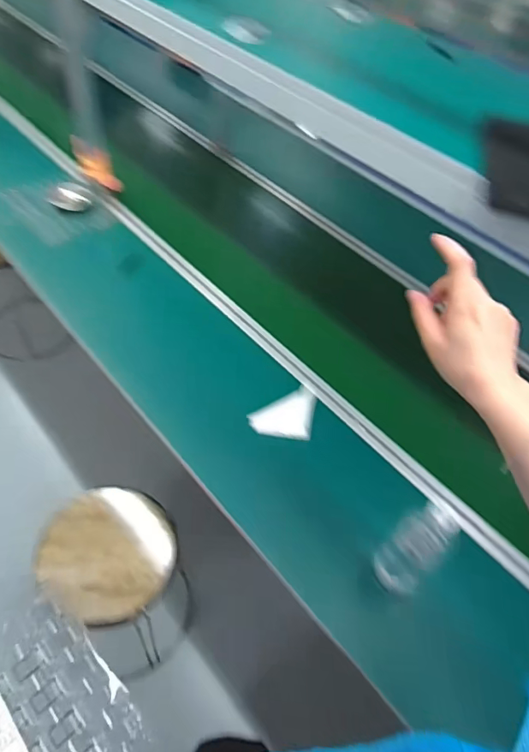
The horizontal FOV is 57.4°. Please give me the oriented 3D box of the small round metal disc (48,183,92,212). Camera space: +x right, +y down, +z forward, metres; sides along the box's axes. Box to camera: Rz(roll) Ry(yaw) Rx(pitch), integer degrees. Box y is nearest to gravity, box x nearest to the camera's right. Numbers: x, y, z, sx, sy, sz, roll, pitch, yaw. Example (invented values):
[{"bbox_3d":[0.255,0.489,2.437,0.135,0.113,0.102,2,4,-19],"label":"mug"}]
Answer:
[{"bbox_3d":[-0.530,-0.495,1.339,0.108,0.012,0.113,3,51,-4],"label":"small round metal disc"}]

